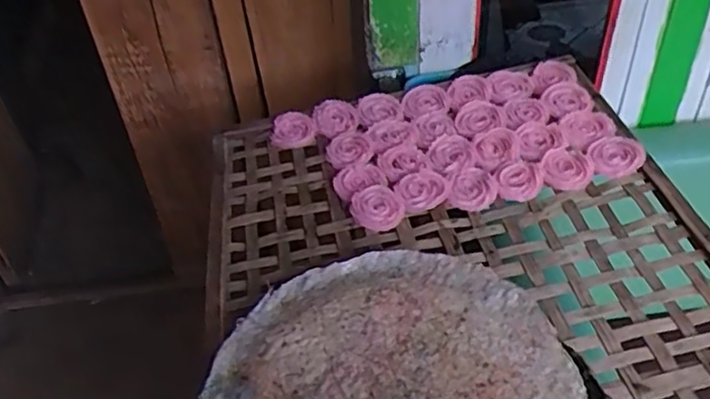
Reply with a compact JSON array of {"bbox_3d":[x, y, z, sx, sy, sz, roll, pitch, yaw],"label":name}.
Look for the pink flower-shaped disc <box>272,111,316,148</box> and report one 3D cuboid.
[{"bbox_3d":[-0.101,-0.114,1.063,0.074,0.014,0.060,-3,74,16],"label":"pink flower-shaped disc"}]

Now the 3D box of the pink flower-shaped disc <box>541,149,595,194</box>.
[{"bbox_3d":[0.296,-0.043,0.908,0.067,0.012,0.078,1,38,9],"label":"pink flower-shaped disc"}]

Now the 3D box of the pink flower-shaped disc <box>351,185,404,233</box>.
[{"bbox_3d":[0.031,0.012,0.905,0.068,0.015,0.078,-15,39,-11],"label":"pink flower-shaped disc"}]

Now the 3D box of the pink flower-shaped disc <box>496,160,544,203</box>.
[{"bbox_3d":[0.230,-0.027,0.908,0.062,0.011,0.072,1,38,9],"label":"pink flower-shaped disc"}]

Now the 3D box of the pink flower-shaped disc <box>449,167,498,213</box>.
[{"bbox_3d":[0.165,-0.016,0.912,0.064,0.011,0.080,2,38,11],"label":"pink flower-shaped disc"}]

